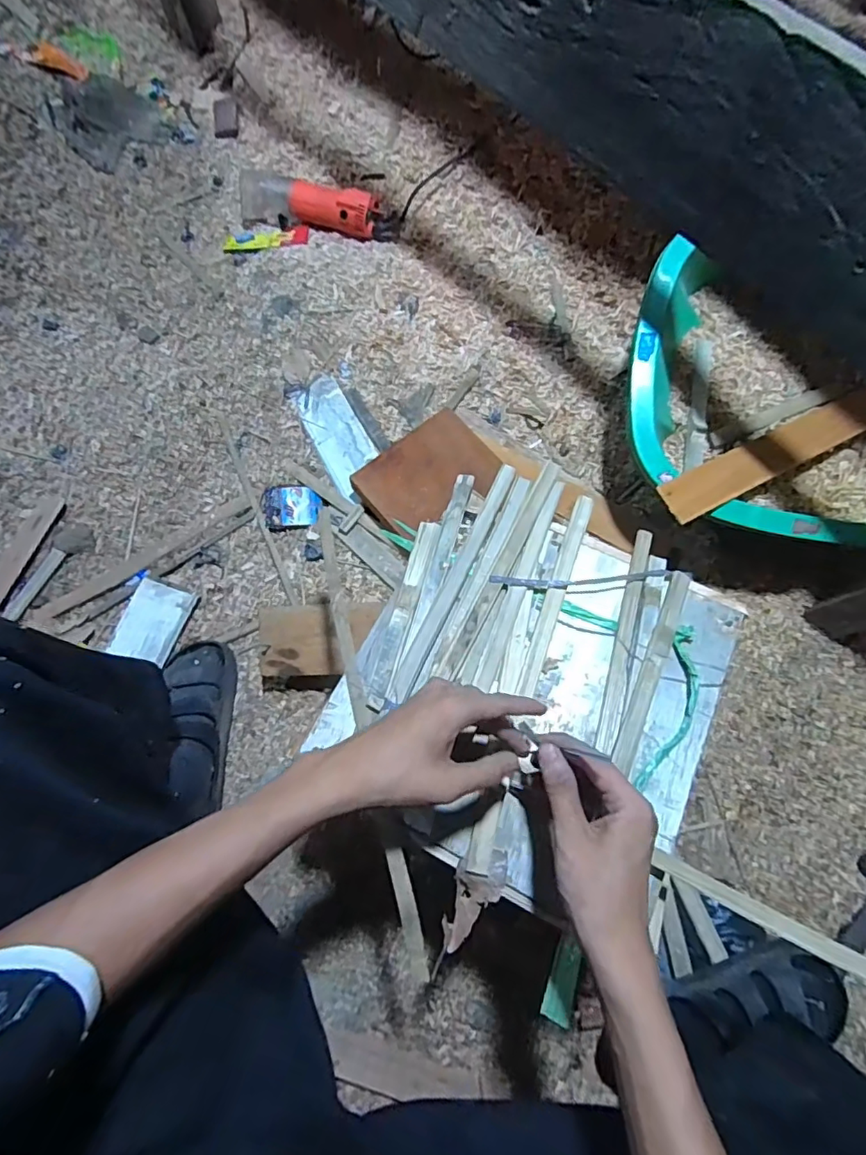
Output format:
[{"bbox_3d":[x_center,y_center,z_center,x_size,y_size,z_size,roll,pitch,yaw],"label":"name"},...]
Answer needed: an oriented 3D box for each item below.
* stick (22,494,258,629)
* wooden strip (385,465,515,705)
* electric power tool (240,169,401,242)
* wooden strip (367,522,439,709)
[{"bbox_3d":[-0.448,-0.031,0.850,0.353,0.015,0.033,-34,78,-16],"label":"stick"},{"bbox_3d":[0.024,-0.005,0.534,0.020,0.010,0.281,22,66,12],"label":"wooden strip"},{"bbox_3d":[-0.222,-0.714,1.060,0.325,0.078,0.082,16,72,6],"label":"electric power tool"},{"bbox_3d":[-0.027,0.029,0.517,0.021,0.012,0.195,11,66,11],"label":"wooden strip"}]

